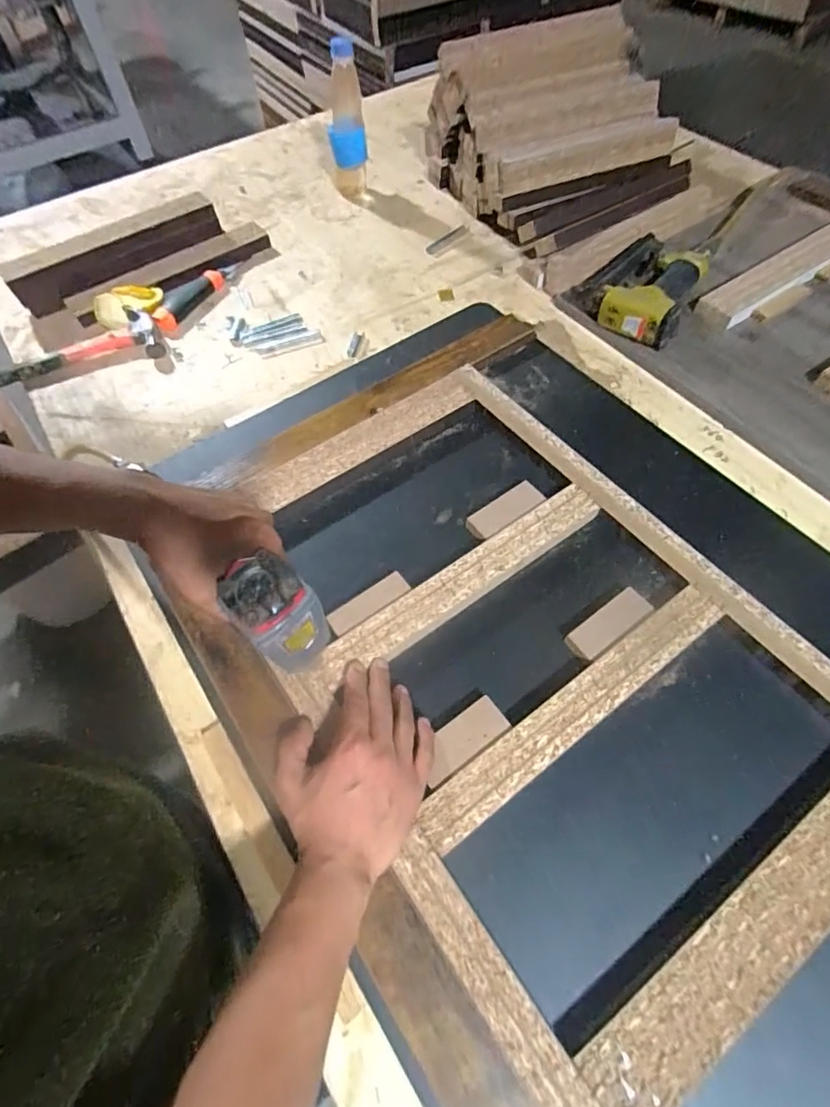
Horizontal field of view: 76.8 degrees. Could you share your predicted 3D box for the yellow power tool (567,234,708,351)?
[{"bbox_3d":[0.299,-0.360,0.701,0.150,0.055,0.199,29,64,18],"label":"yellow power tool"}]

